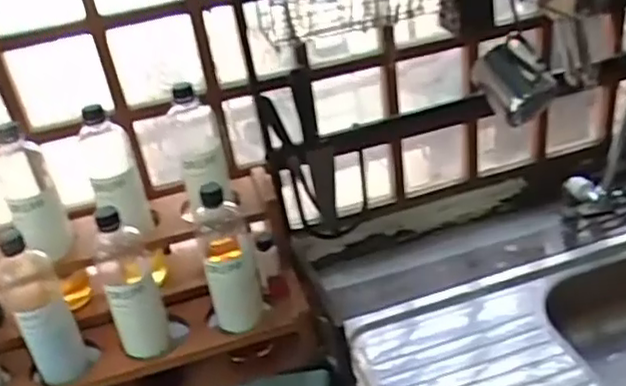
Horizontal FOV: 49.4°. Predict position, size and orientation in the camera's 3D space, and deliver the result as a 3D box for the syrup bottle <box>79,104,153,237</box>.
[{"bbox_3d":[-0.289,-0.033,0.980,0.069,0.198,0.078,-17,30,-12],"label":"syrup bottle"}]

